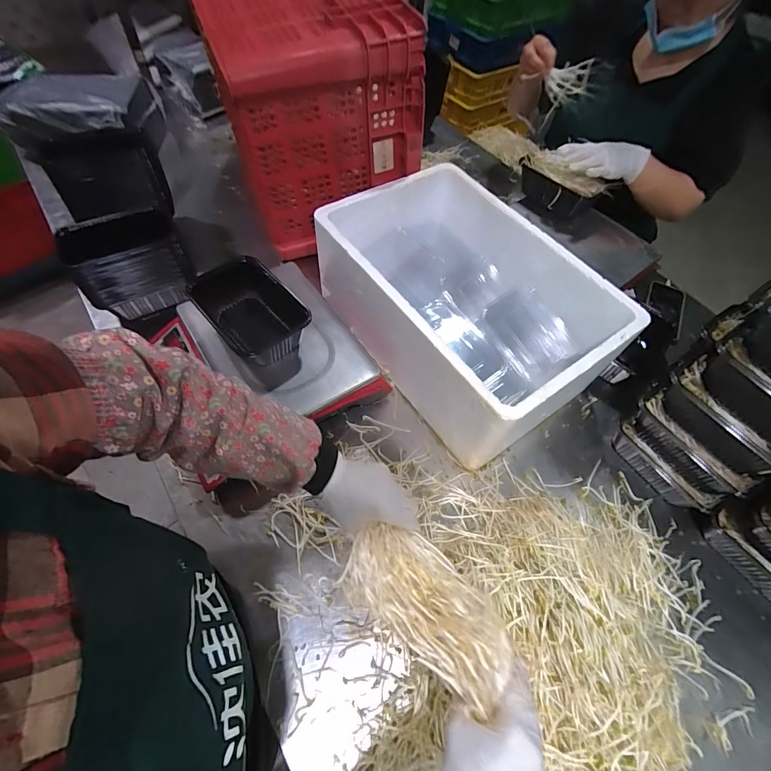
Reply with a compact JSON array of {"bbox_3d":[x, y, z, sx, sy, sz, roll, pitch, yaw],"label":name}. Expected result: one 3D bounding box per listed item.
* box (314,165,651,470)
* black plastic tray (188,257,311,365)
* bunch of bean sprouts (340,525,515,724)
[{"bbox_3d":[0.133,-0.142,0.702,0.317,0.206,0.471,-30,65,-20],"label":"box"},{"bbox_3d":[-0.207,-0.113,0.609,0.118,0.071,0.193,-38,67,-23],"label":"black plastic tray"},{"bbox_3d":[0.044,0.229,0.412,0.191,0.043,0.094,36,63,24],"label":"bunch of bean sprouts"}]

